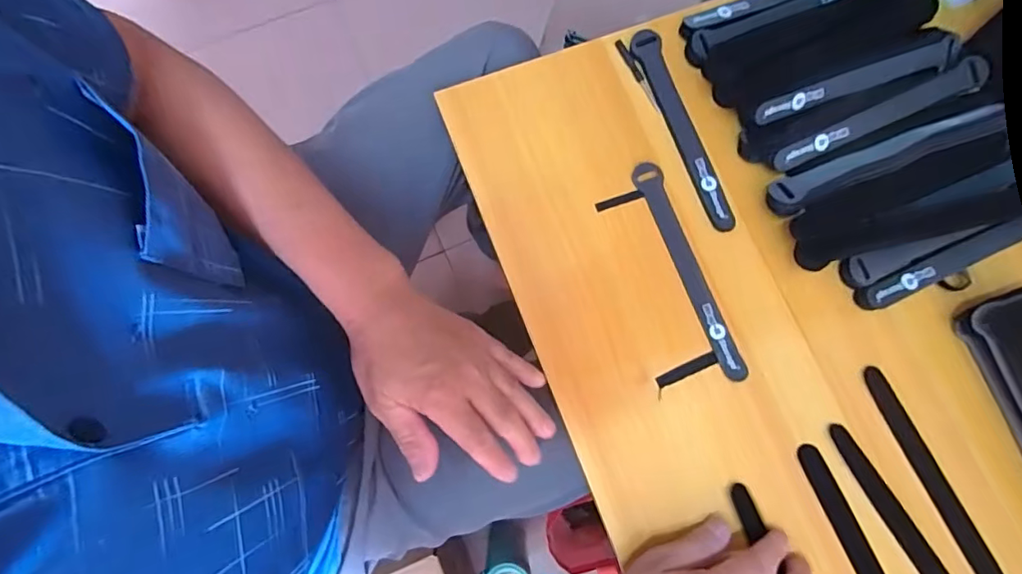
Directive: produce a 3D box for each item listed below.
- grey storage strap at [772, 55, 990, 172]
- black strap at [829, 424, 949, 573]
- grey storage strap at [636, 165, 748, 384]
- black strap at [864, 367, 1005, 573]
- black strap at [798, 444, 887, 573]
[{"bbox_3d":[0.315,-0.147,0.435,0.194,0.021,0.023,-22,79,-5],"label":"grey storage strap"},{"bbox_3d":[0.313,0.198,0.397,0.021,0.008,0.195,-28,80,-6],"label":"black strap"},{"bbox_3d":[0.151,-0.016,0.440,0.024,0.008,0.197,-19,79,-4],"label":"grey storage strap"},{"bbox_3d":[0.339,0.156,0.405,0.023,0.007,0.195,-22,79,-5],"label":"black strap"},{"bbox_3d":[0.275,0.216,0.392,0.023,0.008,0.192,-22,79,-5],"label":"black strap"}]

